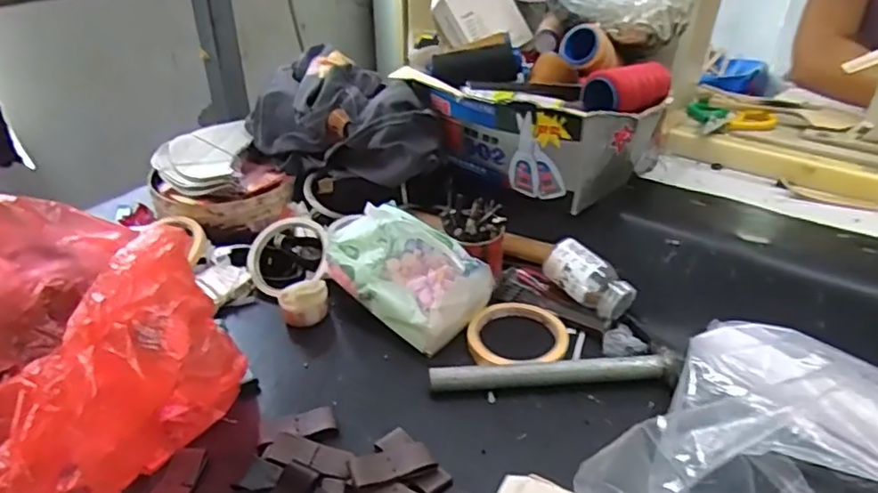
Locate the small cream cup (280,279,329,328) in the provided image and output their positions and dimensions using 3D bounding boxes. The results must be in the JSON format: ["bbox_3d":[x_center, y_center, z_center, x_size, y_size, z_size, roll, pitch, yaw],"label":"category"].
[{"bbox_3d":[-0.135,0.059,0.617,0.048,0.041,0.045,0,33,0],"label":"small cream cup"}]

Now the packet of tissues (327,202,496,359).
[{"bbox_3d":[-0.032,0.025,0.605,0.141,0.103,0.081,23,39,32],"label":"packet of tissues"}]

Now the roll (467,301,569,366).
[{"bbox_3d":[0.076,0.084,0.586,0.090,0.018,0.095,0,33,0],"label":"roll"}]

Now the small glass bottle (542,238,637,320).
[{"bbox_3d":[0.151,0.034,0.619,0.091,0.044,0.048,40,90,22],"label":"small glass bottle"}]

